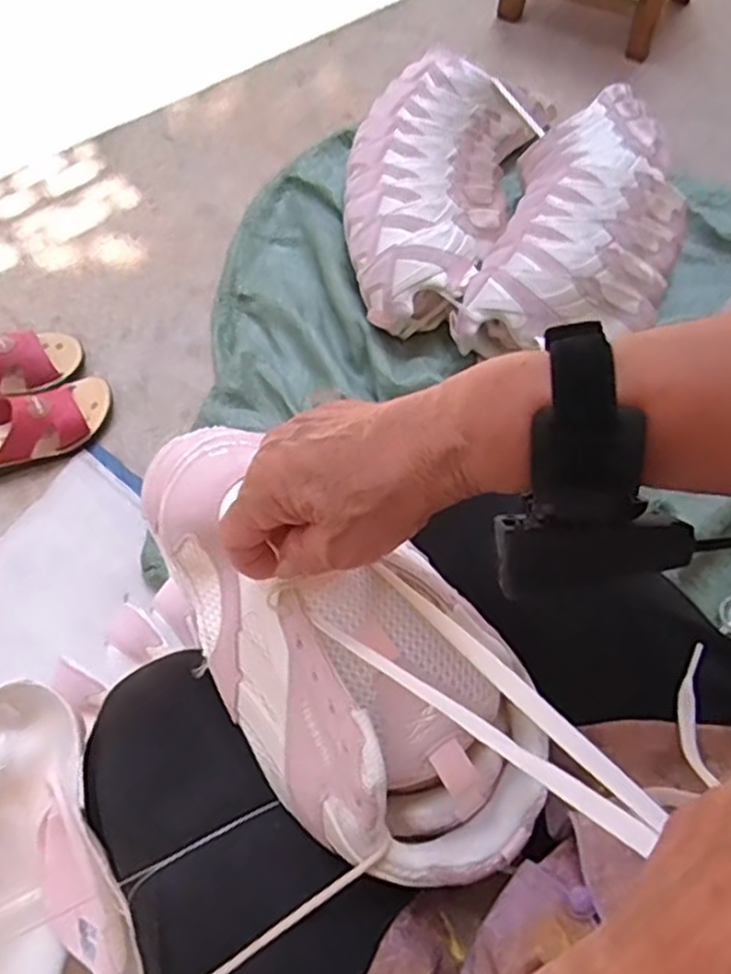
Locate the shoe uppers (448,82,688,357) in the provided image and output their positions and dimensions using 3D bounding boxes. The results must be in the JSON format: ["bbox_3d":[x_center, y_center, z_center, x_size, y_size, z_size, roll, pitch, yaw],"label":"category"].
[{"bbox_3d":[0.307,-0.351,0.991,0.236,0.133,0.496,24,68,7],"label":"shoe uppers"}]

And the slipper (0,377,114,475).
[{"bbox_3d":[-0.418,-0.068,0.876,0.233,0.080,0.088,-32,67,-16],"label":"slipper"}]

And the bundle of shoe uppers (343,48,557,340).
[{"bbox_3d":[0.086,-0.417,1.021,0.235,0.136,0.471,20,67,5],"label":"bundle of shoe uppers"}]

